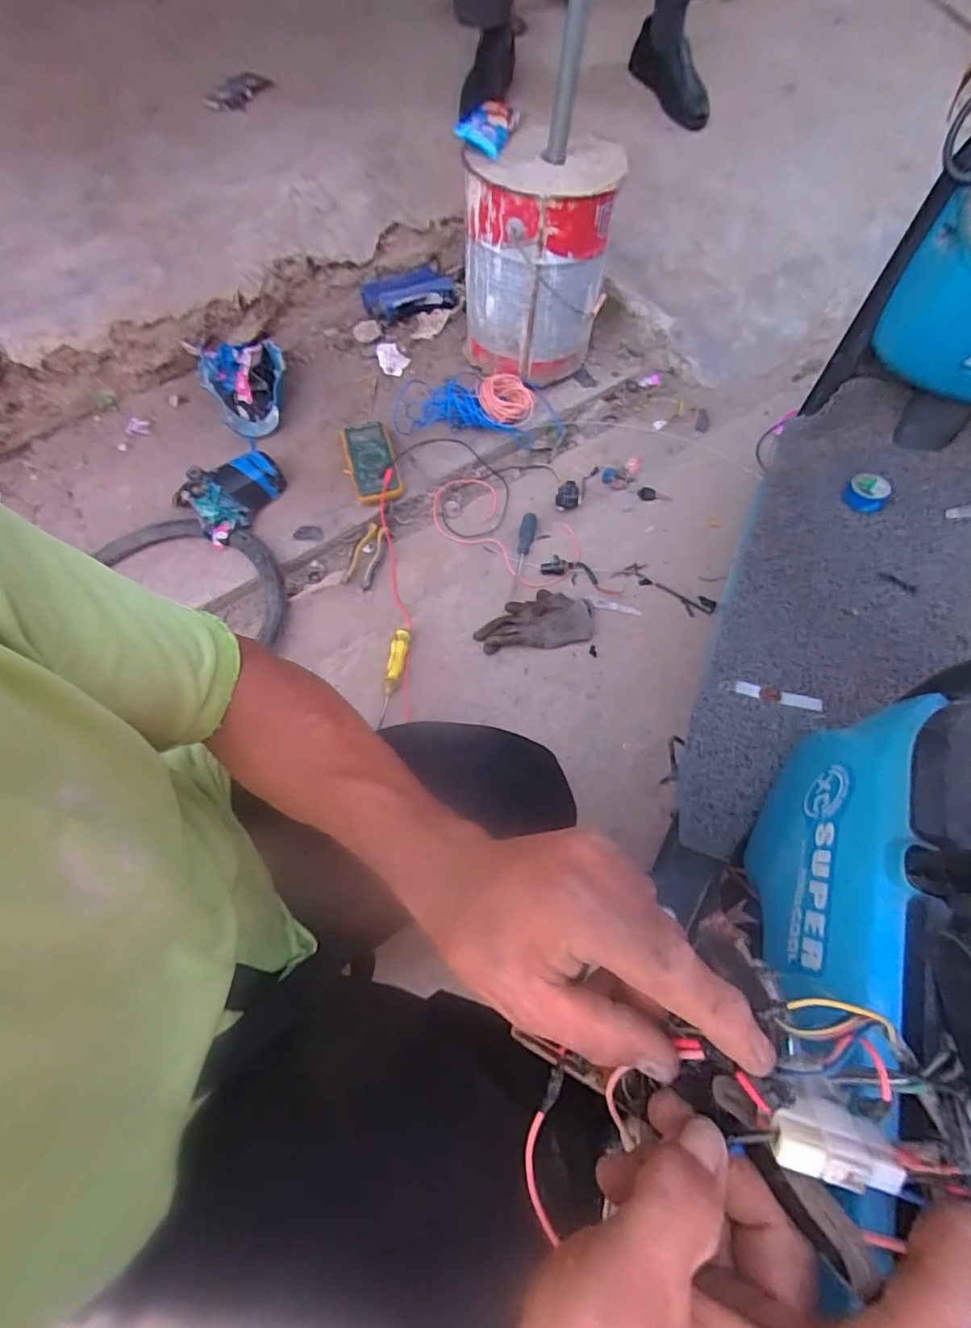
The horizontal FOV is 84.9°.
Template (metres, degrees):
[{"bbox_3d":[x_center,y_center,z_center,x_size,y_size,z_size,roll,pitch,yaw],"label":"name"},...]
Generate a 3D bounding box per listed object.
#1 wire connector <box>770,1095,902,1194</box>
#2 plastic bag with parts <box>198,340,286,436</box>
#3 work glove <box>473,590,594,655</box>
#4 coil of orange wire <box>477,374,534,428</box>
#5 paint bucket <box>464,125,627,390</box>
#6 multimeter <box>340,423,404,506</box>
[{"bbox_3d":[0.122,0.168,0.186,0.041,0.014,0.020,13,66,9],"label":"wire connector"},{"bbox_3d":[-0.509,-0.596,1.163,0.168,0.115,0.205,-23,66,-7],"label":"plastic bag with parts"},{"bbox_3d":[0.084,-0.074,0.909,0.194,0.032,0.100,-4,65,1],"label":"work glove"},{"bbox_3d":[0.041,-0.546,1.096,0.120,0.024,0.101,42,88,-2],"label":"coil of orange wire"},{"bbox_3d":[0.103,-0.805,1.073,0.295,0.336,0.265,0,65,3],"label":"paint bucket"},{"bbox_3d":[-0.231,-0.405,1.072,0.097,0.042,0.200,-17,65,-5],"label":"multimeter"}]

